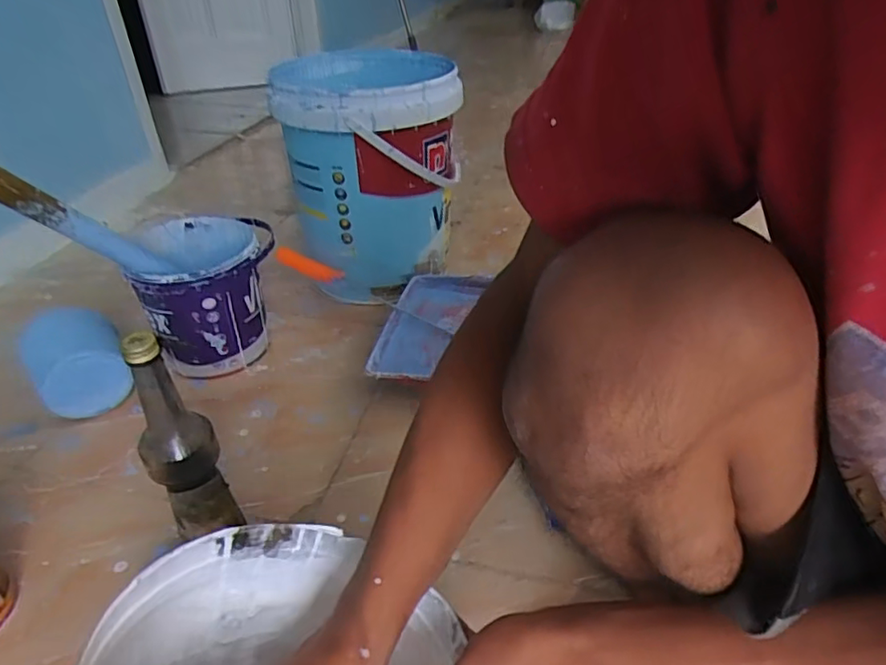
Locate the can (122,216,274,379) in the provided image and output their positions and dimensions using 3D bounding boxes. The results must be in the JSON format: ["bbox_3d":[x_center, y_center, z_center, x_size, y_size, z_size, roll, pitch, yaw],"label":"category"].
[{"bbox_3d":[-0.356,-0.052,0.889,0.180,0.187,0.189,-7,36,-10],"label":"can"}]

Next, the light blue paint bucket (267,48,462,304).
[{"bbox_3d":[-0.125,-0.288,1.026,0.283,0.332,0.320,-5,36,-6],"label":"light blue paint bucket"}]

